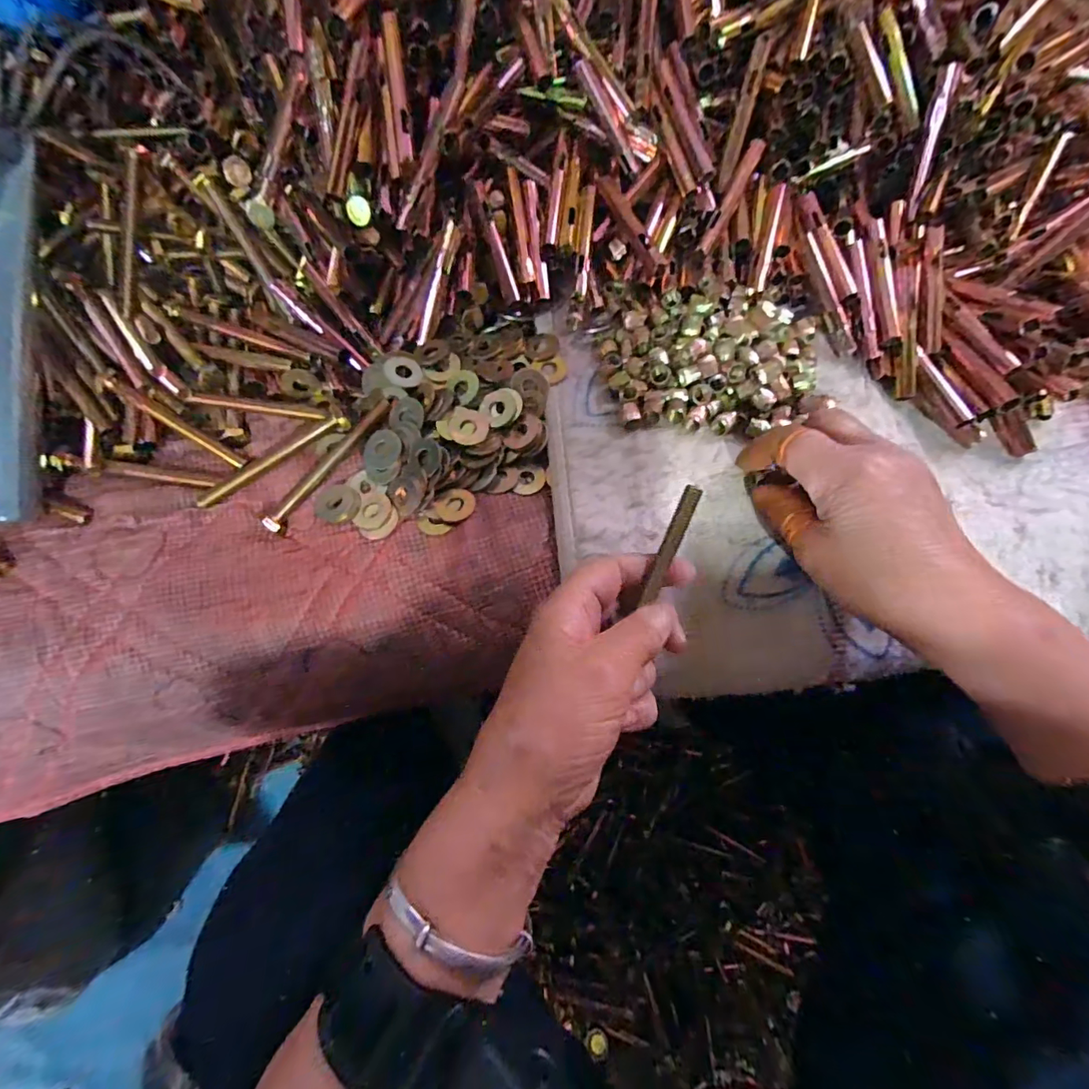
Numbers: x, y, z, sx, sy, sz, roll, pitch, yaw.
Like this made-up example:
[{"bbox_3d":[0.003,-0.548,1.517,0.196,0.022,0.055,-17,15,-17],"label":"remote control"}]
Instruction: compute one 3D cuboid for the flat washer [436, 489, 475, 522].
[{"bbox_3d":[-0.054,-0.024,0.298,0.019,0.004,0.023,36,75,14],"label":"flat washer"}]

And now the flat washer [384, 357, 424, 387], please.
[{"bbox_3d":[-0.091,-0.112,0.316,0.023,0.004,0.021,-8,83,-21],"label":"flat washer"}]

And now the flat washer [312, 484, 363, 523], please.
[{"bbox_3d":[-0.127,-0.026,0.299,0.027,0.004,0.025,-1,70,2],"label":"flat washer"}]

